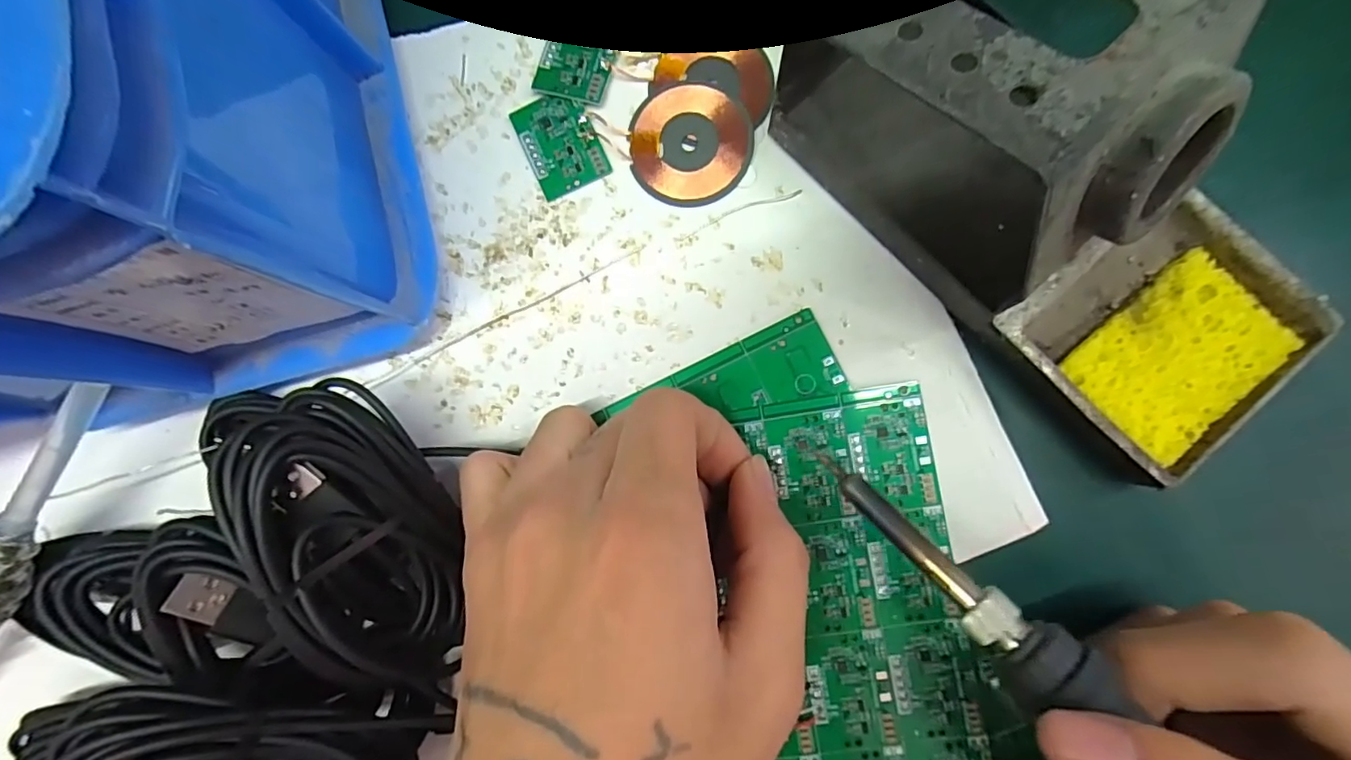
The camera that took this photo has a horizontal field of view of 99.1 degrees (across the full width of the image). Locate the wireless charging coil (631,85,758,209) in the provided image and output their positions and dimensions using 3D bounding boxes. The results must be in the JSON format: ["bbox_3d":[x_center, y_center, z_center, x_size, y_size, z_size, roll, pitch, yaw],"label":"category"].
[{"bbox_3d":[0.005,-0.080,0.194,0.040,0.006,0.039,-1,83,5],"label":"wireless charging coil"}]

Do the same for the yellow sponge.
[{"bbox_3d":[0.147,-0.008,0.168,0.055,0.004,0.040,-42,82,-1],"label":"yellow sponge"}]

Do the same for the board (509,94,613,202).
[{"bbox_3d":[-0.040,-0.082,0.198,0.024,0.004,0.034,-24,82,2],"label":"board"}]

